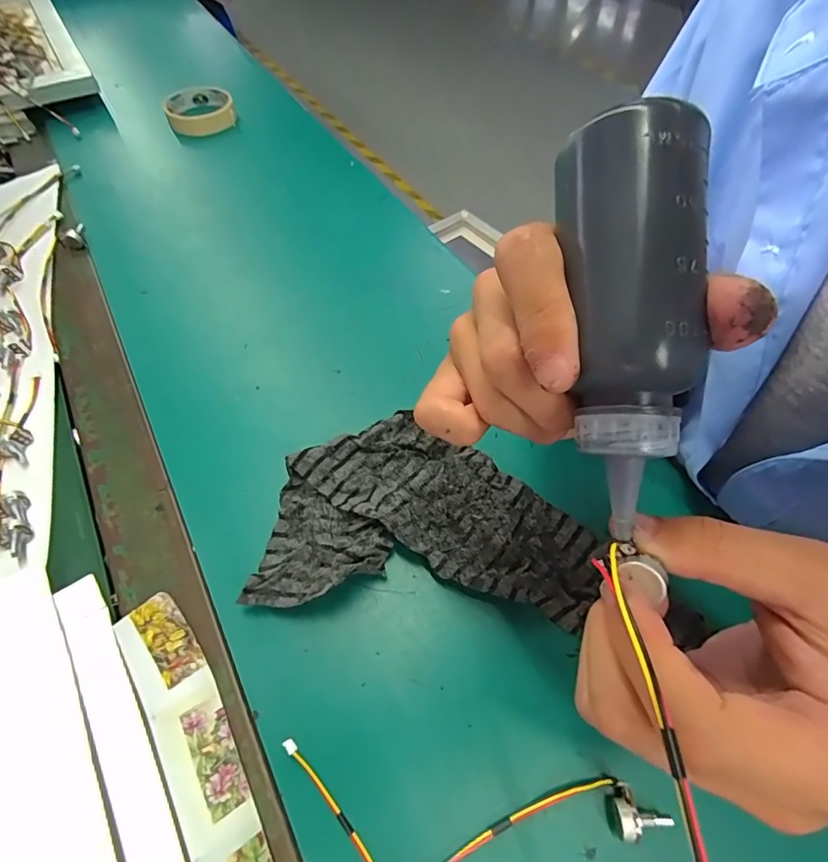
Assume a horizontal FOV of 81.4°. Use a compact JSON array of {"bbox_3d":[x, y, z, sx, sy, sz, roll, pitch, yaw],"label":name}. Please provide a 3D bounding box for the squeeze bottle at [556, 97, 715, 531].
[{"bbox_3d":[0.065,-0.032,0.146,0.032,0.033,0.117,-1,92,1],"label":"squeeze bottle"}]

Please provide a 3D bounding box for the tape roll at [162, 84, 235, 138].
[{"bbox_3d":[-0.273,-0.408,0.615,0.080,0.024,0.097,-22,59,-14],"label":"tape roll"}]

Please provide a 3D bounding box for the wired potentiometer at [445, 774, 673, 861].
[{"bbox_3d":[0.033,0.194,0.216,0.163,0.016,0.025,-16,57,-10],"label":"wired potentiometer"}]

